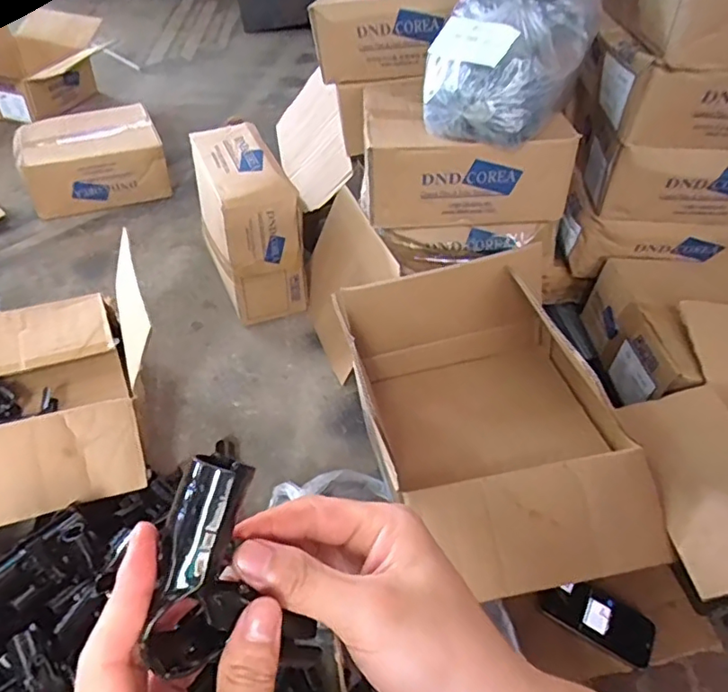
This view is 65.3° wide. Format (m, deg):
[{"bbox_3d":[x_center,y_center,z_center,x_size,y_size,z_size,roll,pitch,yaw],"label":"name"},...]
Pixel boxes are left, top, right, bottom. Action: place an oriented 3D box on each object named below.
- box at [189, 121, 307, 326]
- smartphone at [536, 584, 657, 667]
[{"bbox_3d":[-0.241,-0.252,1.165,0.154,0.285,0.326,-15,48,-17],"label":"box"},{"bbox_3d":[0.315,0.360,0.764,0.144,0.015,0.078,26,43,20],"label":"smartphone"}]

